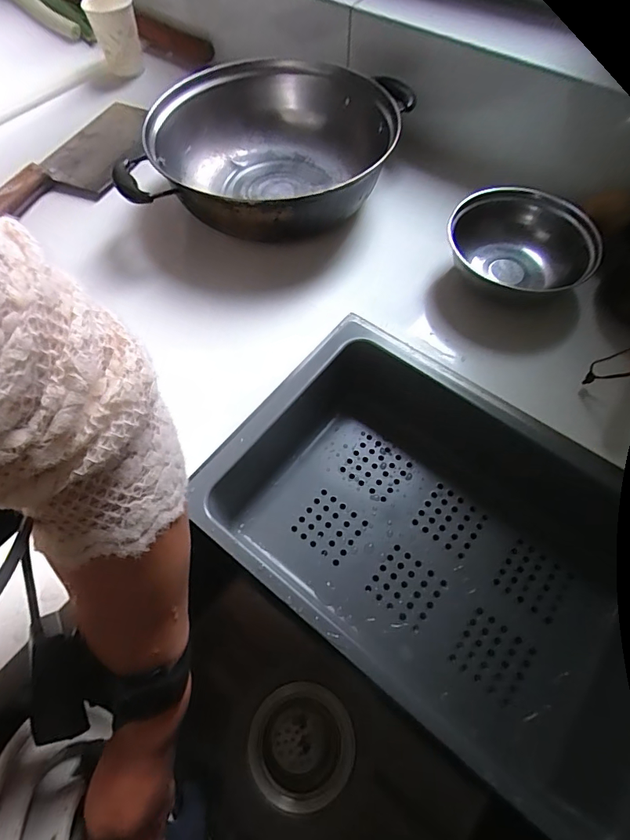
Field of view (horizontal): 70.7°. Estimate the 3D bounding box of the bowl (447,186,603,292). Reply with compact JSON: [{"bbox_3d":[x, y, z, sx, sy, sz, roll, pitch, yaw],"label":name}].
[{"bbox_3d":[0.205,-0.171,0.459,0.146,0.055,0.135,2,64,-3],"label":"bowl"}]

